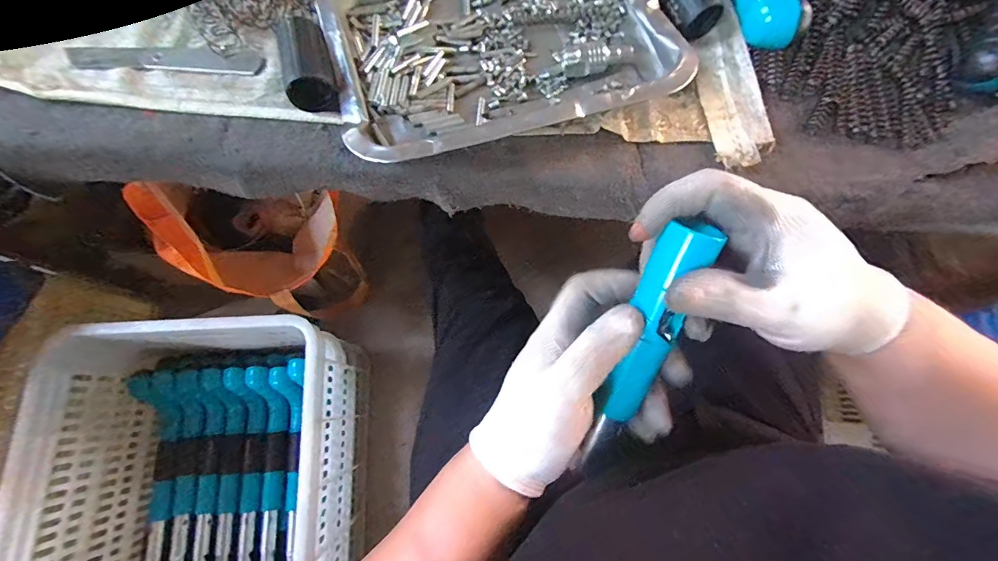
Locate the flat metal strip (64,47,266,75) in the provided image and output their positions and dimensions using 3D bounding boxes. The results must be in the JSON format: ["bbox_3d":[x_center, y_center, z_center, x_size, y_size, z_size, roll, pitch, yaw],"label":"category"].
[{"bbox_3d":[-0.259,-0.173,0.327,0.146,0.004,0.024,2,75,-1],"label":"flat metal strip"}]

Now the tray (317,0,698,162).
[{"bbox_3d":[-0.002,-0.194,0.319,0.242,0.033,0.200,-14,76,-6],"label":"tray"}]

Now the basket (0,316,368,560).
[{"bbox_3d":[-0.392,0.326,0.589,0.338,0.259,0.508,-3,76,-2],"label":"basket"}]

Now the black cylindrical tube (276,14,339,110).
[{"bbox_3d":[-0.139,-0.156,0.309,0.034,0.034,0.066,-19,76,-7],"label":"black cylindrical tube"}]

